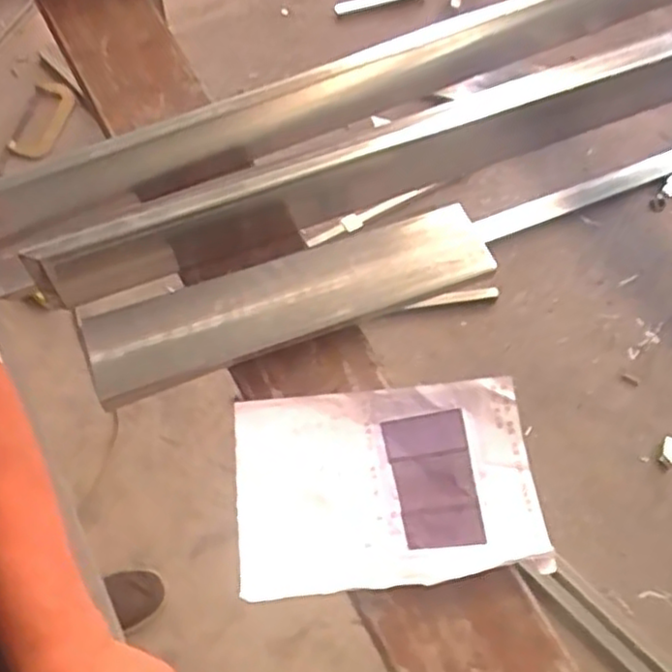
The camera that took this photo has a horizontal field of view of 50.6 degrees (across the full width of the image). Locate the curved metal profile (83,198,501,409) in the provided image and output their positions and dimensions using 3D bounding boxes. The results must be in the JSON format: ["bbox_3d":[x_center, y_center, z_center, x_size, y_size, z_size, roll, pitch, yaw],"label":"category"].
[{"bbox_3d":[-0.050,-0.040,0.792,0.446,0.051,0.120,-21,65,-13],"label":"curved metal profile"}]

